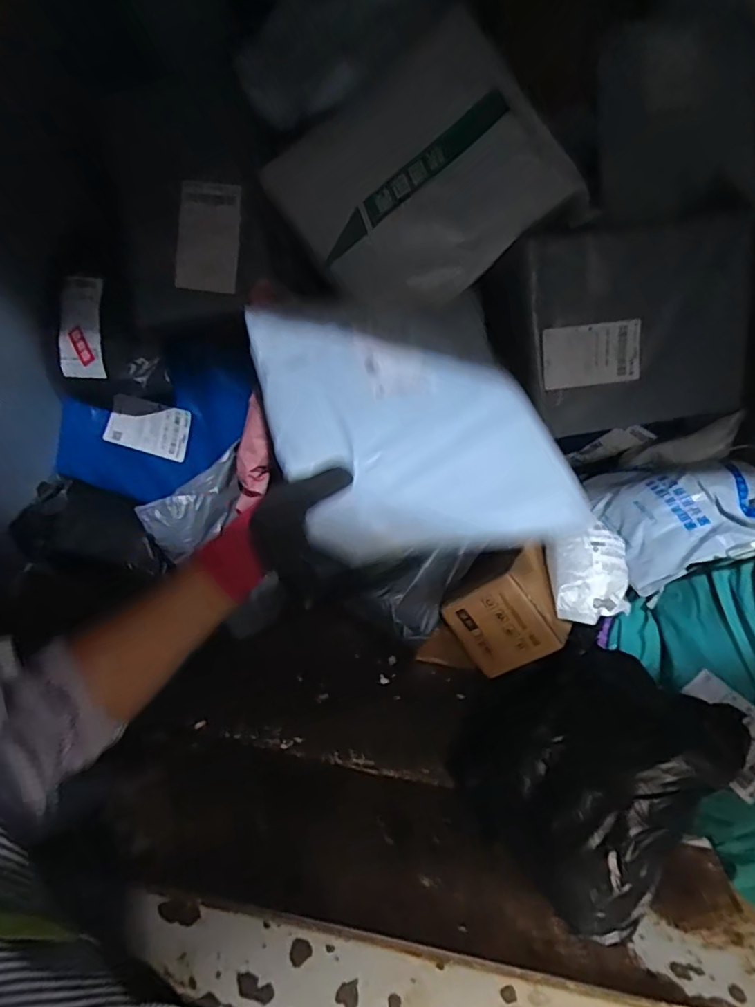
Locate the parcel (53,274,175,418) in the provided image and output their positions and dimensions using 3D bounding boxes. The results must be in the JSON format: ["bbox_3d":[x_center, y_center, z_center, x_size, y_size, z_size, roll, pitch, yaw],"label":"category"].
[{"bbox_3d":[-0.359,-0.198,0.732,0.164,0.185,0.043,20,34,-1],"label":"parcel"}]

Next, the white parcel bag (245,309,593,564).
[{"bbox_3d":[0.035,-0.079,0.537,0.276,0.035,0.305,-4,54,-18],"label":"white parcel bag"}]

